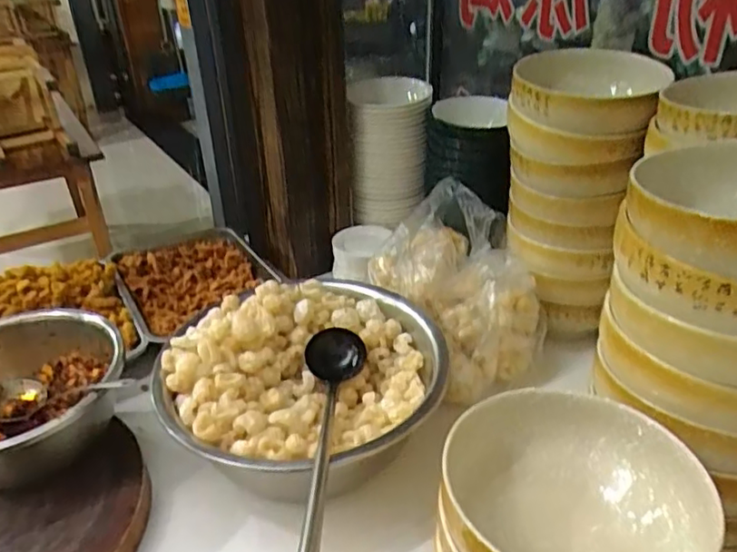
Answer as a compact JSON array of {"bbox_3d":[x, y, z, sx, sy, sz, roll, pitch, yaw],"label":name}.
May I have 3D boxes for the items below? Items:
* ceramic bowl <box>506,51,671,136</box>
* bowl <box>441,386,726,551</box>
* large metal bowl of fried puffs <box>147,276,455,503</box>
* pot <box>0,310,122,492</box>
[{"bbox_3d":[0.297,-0.254,0.816,0.197,0.072,0.152,6,32,13],"label":"ceramic bowl"},{"bbox_3d":[0.162,0.192,0.482,0.192,0.090,0.197,-1,31,1],"label":"bowl"},{"bbox_3d":[-0.079,0.149,0.785,0.319,0.146,0.339,-1,31,1],"label":"large metal bowl of fried puffs"},{"bbox_3d":[-0.429,0.157,0.743,0.247,0.116,0.240,-1,31,1],"label":"pot"}]

